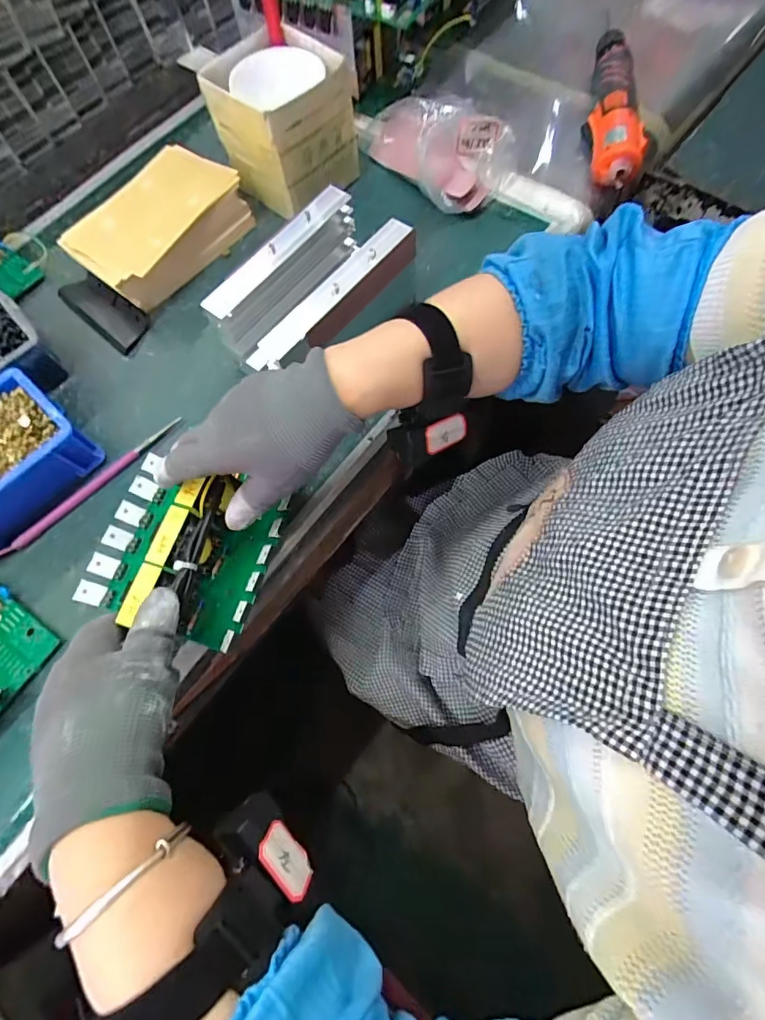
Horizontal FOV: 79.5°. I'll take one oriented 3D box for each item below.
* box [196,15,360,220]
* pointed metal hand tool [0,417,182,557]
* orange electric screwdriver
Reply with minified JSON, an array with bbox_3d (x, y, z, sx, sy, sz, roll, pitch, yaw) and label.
[{"bbox_3d":[-0.108,-0.409,0.488,0.119,0.099,0.110,39,76,13],"label":"box"},{"bbox_3d":[-0.265,-0.018,0.415,0.200,0.014,0.011,-41,75,-12],"label":"pointed metal hand tool"},{"bbox_3d":[0.258,-0.462,0.524,0.049,0.037,0.240,4,71,2],"label":"orange electric screwdriver"}]

